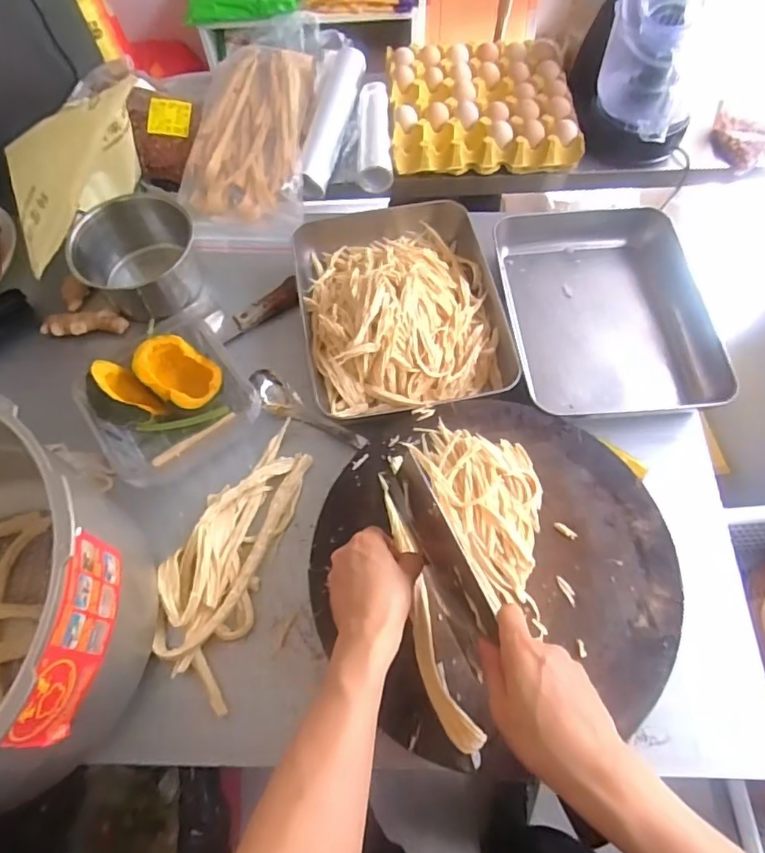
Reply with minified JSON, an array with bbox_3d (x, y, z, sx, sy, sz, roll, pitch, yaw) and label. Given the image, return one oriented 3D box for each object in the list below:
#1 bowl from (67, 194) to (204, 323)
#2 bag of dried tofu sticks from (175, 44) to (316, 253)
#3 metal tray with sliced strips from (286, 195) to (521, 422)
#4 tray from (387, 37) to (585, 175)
[{"bbox_3d":[-0.315,-0.219,0.712,0.138,0.105,0.132,30,69,14],"label":"bowl"},{"bbox_3d":[-0.196,-0.460,0.851,0.170,0.041,0.453,1,65,2],"label":"bag of dried tofu sticks"},{"bbox_3d":[0.019,-0.164,0.680,0.231,0.080,0.311,-11,65,-4],"label":"metal tray with sliced strips"},{"bbox_3d":[0.160,-0.535,0.908,0.289,0.051,0.274,-3,65,0],"label":"tray"}]

